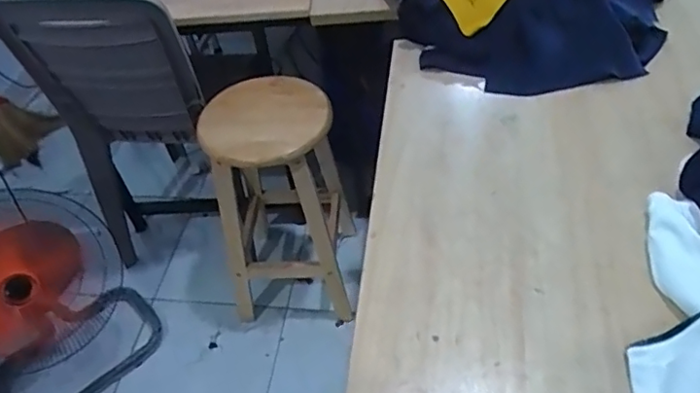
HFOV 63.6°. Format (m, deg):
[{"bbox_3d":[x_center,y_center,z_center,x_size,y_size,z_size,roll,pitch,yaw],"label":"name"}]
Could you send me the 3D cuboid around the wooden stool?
[{"bbox_3d":[-0.180,0.005,1.469,0.300,0.616,0.334,-9,46,-2],"label":"wooden stool"}]

